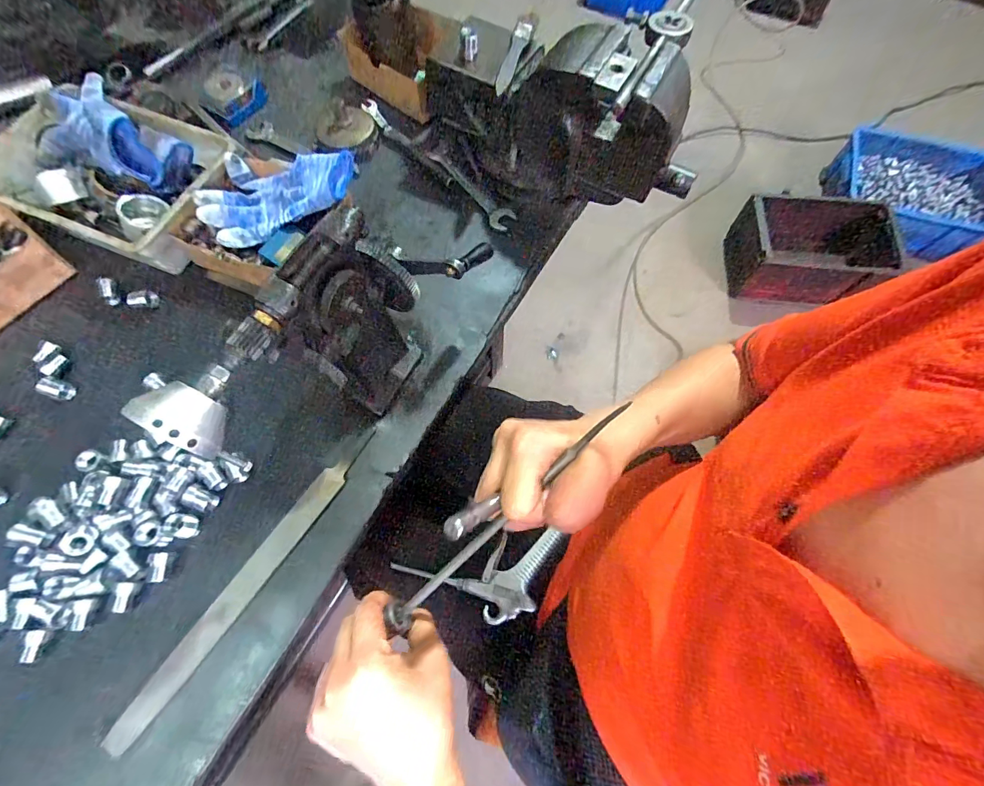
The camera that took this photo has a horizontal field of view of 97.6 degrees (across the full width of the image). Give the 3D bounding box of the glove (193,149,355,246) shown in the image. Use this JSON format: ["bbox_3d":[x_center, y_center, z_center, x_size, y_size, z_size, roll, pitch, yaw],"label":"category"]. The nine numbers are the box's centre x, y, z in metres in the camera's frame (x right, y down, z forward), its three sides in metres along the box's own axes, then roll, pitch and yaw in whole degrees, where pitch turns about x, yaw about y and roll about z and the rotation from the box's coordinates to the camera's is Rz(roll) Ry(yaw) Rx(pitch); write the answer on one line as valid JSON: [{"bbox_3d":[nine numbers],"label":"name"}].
[{"bbox_3d":[-0.235,-0.217,0.484,0.158,0.064,0.094,-5,67,-3],"label":"glove"}]

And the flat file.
[{"bbox_3d":[-0.203,0.152,0.371,0.023,0.011,0.295,32,70,13],"label":"flat file"}]

